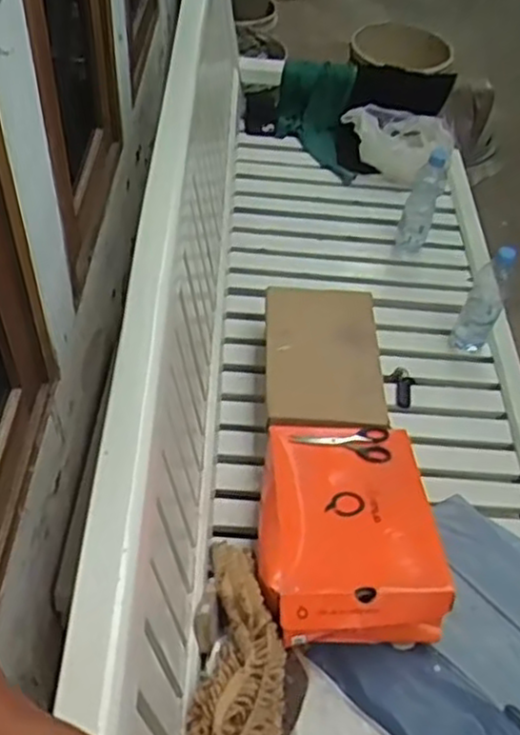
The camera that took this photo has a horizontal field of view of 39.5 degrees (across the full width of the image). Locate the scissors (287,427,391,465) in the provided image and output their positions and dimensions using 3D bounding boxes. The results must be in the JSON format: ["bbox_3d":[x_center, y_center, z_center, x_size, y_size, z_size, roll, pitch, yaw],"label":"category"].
[{"bbox_3d":[0.129,0.124,1.106,0.153,0.013,0.071,-7,50,-11],"label":"scissors"}]

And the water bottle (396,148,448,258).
[{"bbox_3d":[0.342,-0.342,1.553,0.068,0.244,0.061,16,50,8],"label":"water bottle"}]

